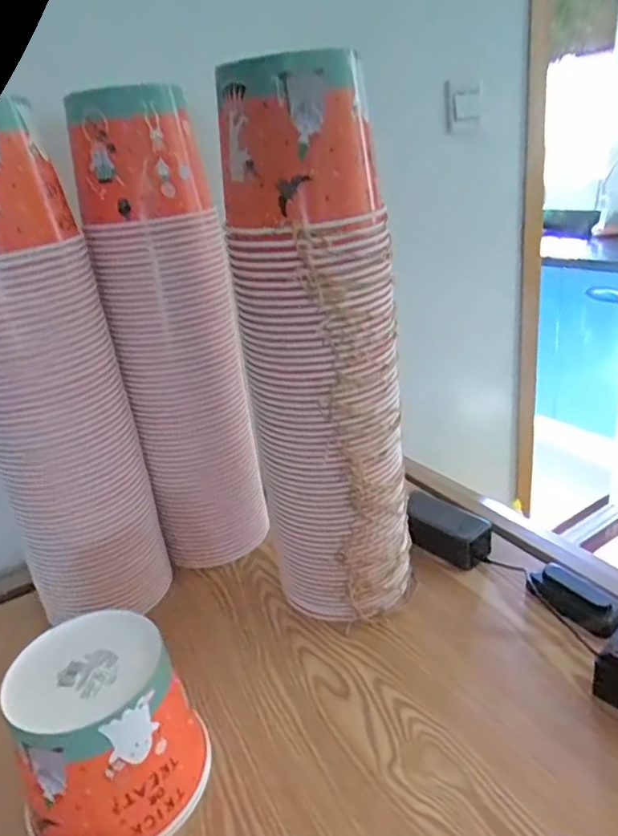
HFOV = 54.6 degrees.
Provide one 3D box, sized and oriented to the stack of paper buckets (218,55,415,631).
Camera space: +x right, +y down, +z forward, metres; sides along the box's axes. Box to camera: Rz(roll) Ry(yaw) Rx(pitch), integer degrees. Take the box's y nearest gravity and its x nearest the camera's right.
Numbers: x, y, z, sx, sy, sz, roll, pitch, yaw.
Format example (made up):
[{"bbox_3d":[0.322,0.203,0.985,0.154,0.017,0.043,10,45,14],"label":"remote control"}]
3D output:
[{"bbox_3d":[0.016,-0.037,0.628,0.125,0.566,0.136,-26,30,-37],"label":"stack of paper buckets"}]

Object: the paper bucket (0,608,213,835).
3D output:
[{"bbox_3d":[-0.171,0.275,0.513,0.133,0.143,0.129,-6,23,3],"label":"paper bucket"}]

